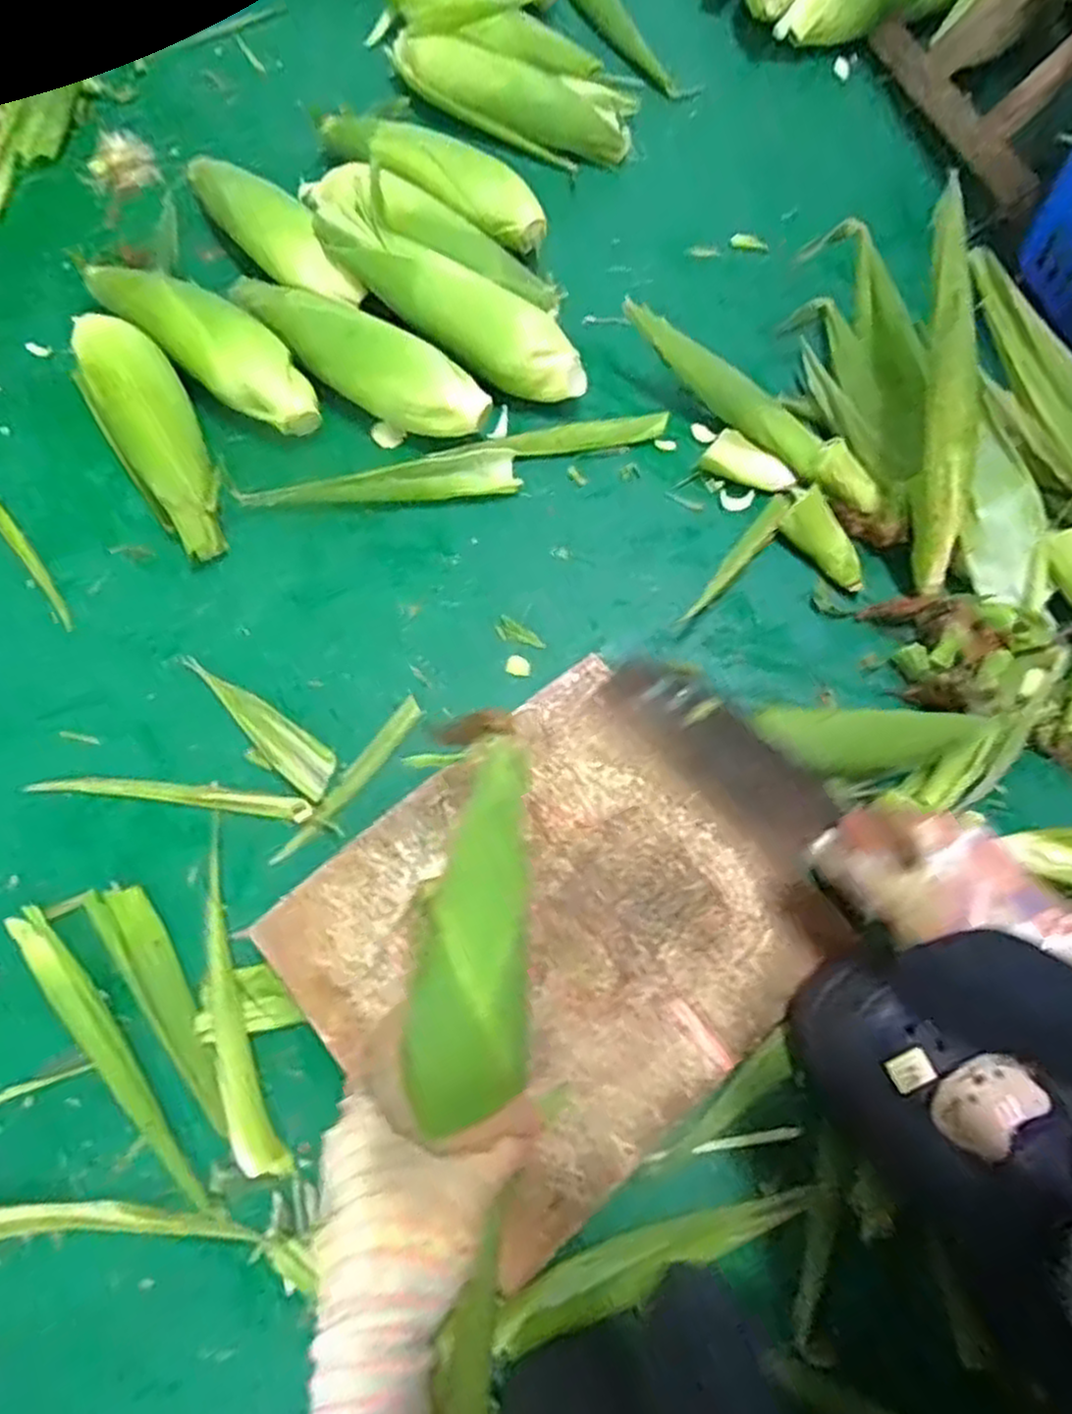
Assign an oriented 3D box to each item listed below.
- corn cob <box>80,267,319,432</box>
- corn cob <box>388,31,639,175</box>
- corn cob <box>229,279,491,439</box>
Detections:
[{"bbox_3d":[-0.274,-0.301,0.638,0.250,0.066,0.063,36,74,12],"label":"corn cob"},{"bbox_3d":[-0.029,-0.588,0.744,0.251,0.051,0.072,22,72,7],"label":"corn cob"},{"bbox_3d":[-0.151,-0.284,0.615,0.252,0.048,0.055,33,74,11],"label":"corn cob"}]

